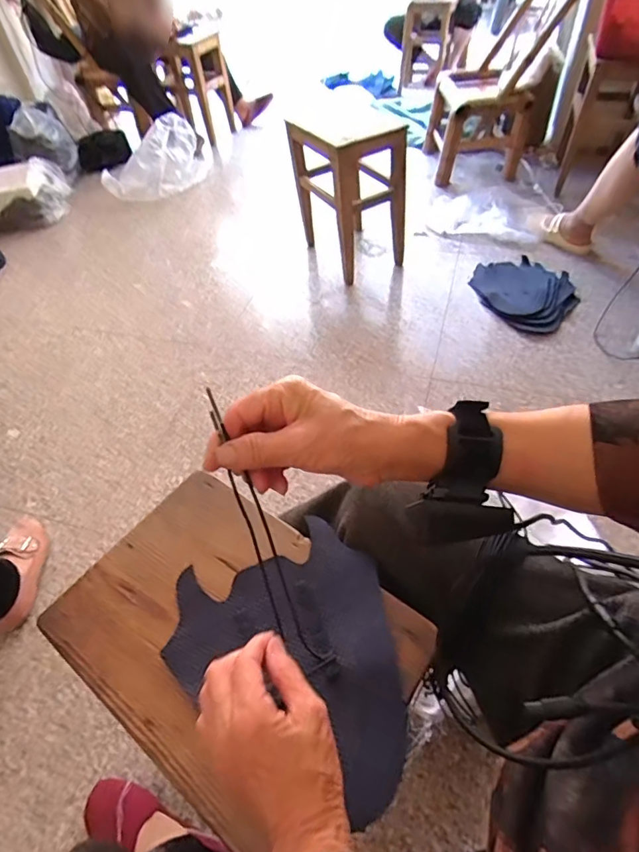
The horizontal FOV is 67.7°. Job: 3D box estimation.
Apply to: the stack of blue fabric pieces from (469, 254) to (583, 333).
[{"bbox_3d":[0.601,-0.404,1.390,0.264,0.038,0.335,-28,53,-17],"label":"stack of blue fabric pieces"}]

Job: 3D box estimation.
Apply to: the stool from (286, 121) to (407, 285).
[{"bbox_3d":[0.086,-0.699,1.458,0.225,0.392,0.312,-25,52,-14],"label":"stool"}]

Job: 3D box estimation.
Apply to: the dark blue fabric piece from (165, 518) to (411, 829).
[{"bbox_3d":[-0.016,0.186,0.446,0.242,0.014,0.187,25,56,21],"label":"dark blue fabric piece"}]

